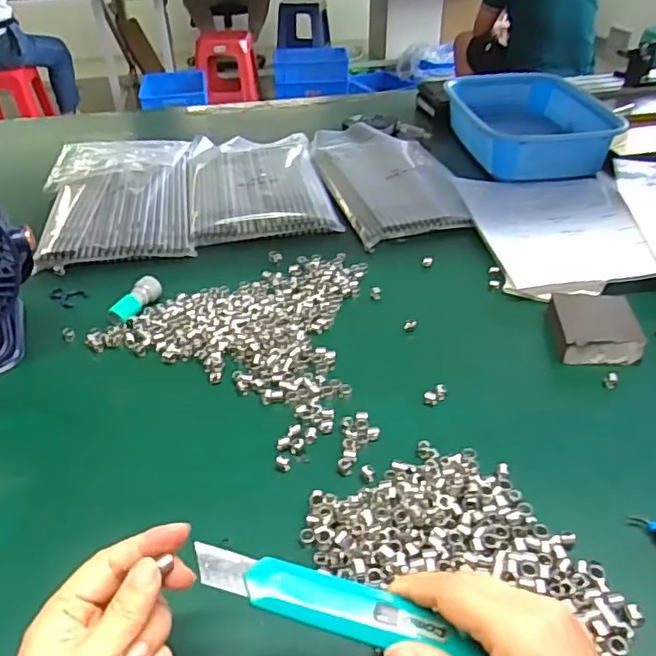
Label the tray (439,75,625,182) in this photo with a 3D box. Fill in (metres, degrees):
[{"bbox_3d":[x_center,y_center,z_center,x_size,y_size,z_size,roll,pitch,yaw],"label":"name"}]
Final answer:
[{"bbox_3d":[0.315,-0.318,0.958,0.216,0.095,0.301,-2,37,0],"label":"tray"}]

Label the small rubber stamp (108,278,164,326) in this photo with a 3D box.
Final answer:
[{"bbox_3d":[-0.195,-0.028,0.611,0.022,0.020,0.062,15,40,22],"label":"small rubber stamp"}]

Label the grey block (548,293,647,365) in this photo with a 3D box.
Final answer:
[{"bbox_3d":[0.246,-0.001,0.561,0.073,0.030,0.082,0,37,3],"label":"grey block"}]

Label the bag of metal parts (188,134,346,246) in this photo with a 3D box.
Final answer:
[{"bbox_3d":[-0.101,-0.211,0.851,0.181,0.022,0.315,-7,37,-7],"label":"bag of metal parts"}]

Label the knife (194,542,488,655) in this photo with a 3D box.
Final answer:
[{"bbox_3d":[0.003,0.129,0.285,0.134,0.008,0.026,16,39,3],"label":"knife"}]

